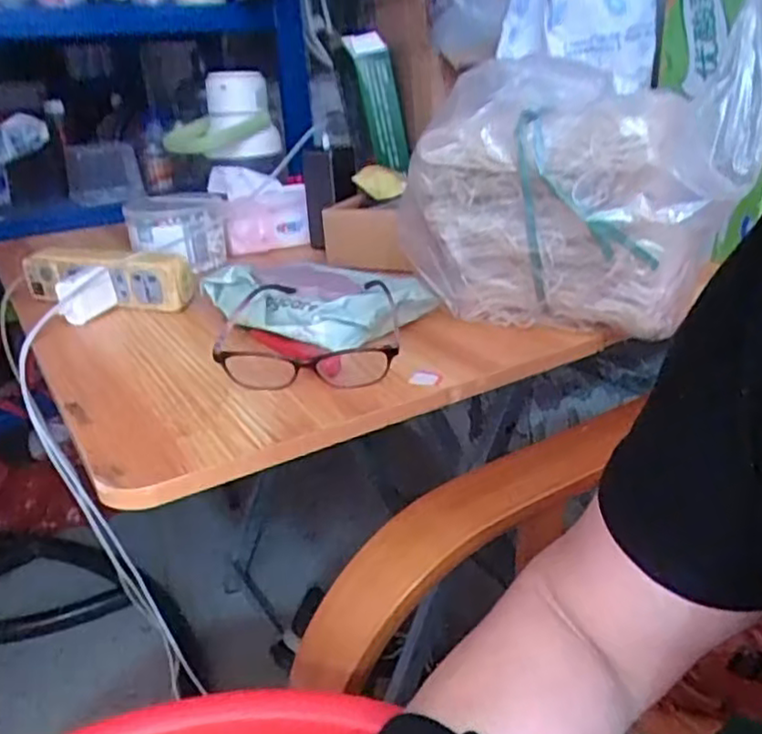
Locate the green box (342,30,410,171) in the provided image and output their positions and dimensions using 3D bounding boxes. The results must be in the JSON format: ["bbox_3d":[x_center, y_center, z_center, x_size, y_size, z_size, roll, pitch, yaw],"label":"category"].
[{"bbox_3d":[0.001,-0.360,0.947,0.045,0.199,0.064,8,52,26],"label":"green box"}]

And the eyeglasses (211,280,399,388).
[{"bbox_3d":[-0.056,-0.029,0.578,0.141,0.053,0.143,-3,24,2],"label":"eyeglasses"}]

